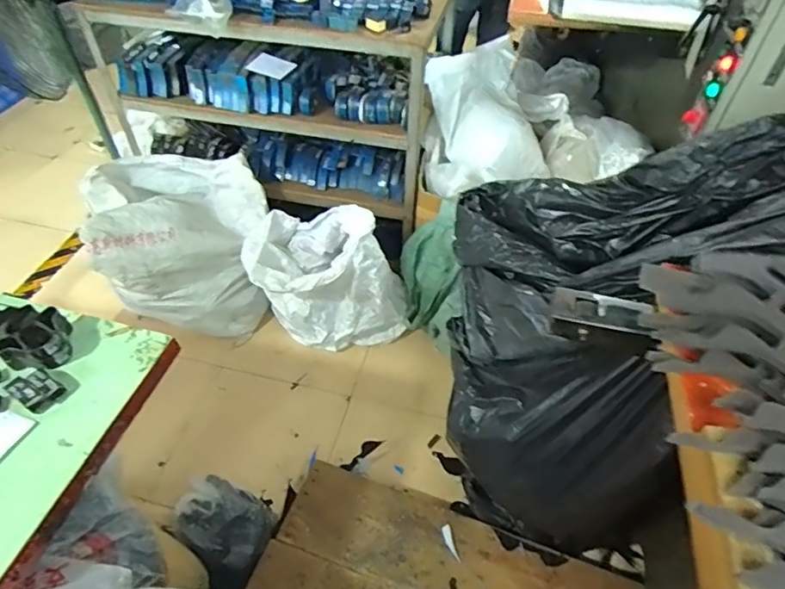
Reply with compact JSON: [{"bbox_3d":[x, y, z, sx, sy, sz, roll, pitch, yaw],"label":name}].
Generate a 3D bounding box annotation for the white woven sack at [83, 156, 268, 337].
[{"bbox_3d":[-0.759,-0.174,1.842,0.561,0.561,0.459,6,53,1],"label":"white woven sack"}]

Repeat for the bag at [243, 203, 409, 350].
[{"bbox_3d":[-0.226,-0.070,1.813,0.562,0.546,0.295,15,53,7],"label":"bag"}]

